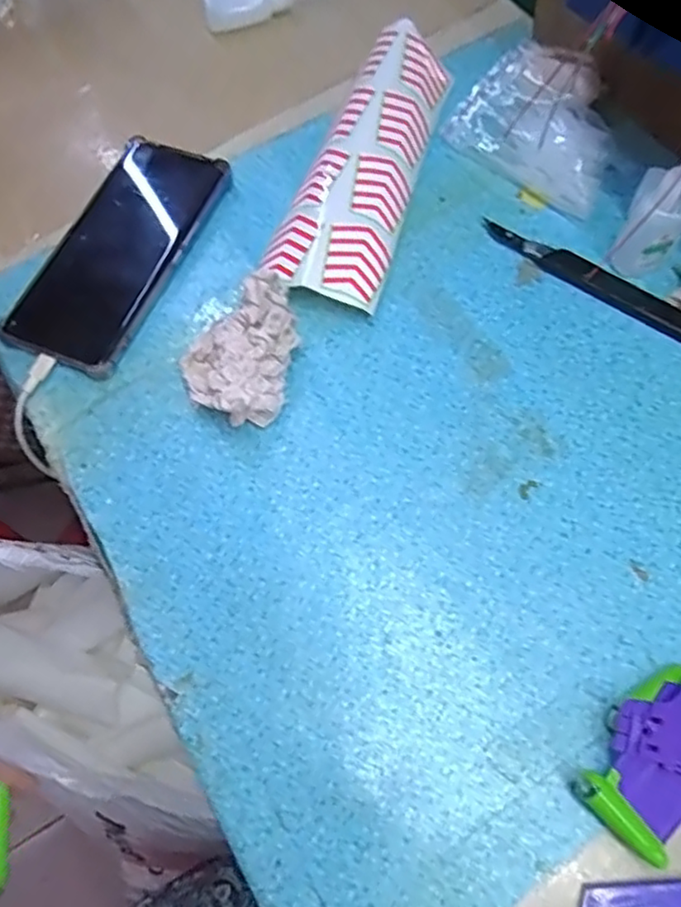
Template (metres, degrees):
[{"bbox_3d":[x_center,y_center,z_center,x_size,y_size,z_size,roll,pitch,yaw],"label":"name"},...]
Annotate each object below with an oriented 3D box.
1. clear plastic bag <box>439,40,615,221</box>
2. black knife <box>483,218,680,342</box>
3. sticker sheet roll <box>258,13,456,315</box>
[{"bbox_3d":[0.137,-0.216,0.426,0.109,0.036,0.087,40,75,17],"label":"clear plastic bag"},{"bbox_3d":[0.157,-0.099,0.387,0.162,0.015,0.019,33,73,15],"label":"black knife"},{"bbox_3d":[0.015,-0.187,0.423,0.071,0.033,0.209,14,69,9],"label":"sticker sheet roll"}]

